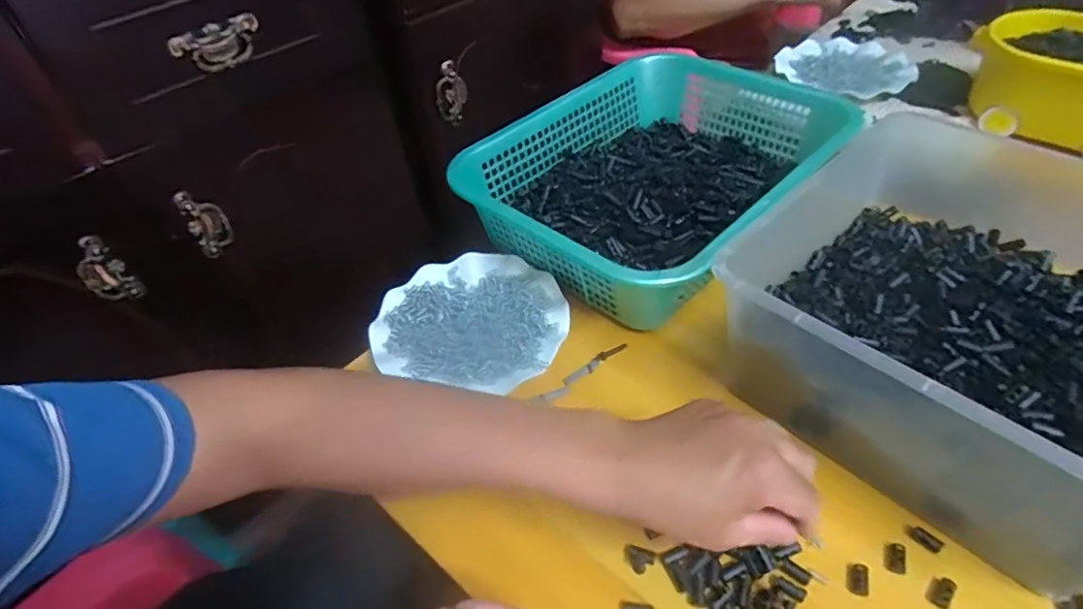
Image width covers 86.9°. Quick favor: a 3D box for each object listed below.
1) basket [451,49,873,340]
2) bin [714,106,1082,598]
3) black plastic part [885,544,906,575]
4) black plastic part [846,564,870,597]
[{"bbox_3d":[0.132,-0.156,0.641,0.292,0.083,0.401,29,55,30],"label":"basket"},{"bbox_3d":[0.318,0.023,0.421,0.275,0.142,0.288,-34,52,-25],"label":"bin"},{"bbox_3d":[0.239,0.171,0.386,0.012,0.004,0.020,13,48,17],"label":"black plastic part"},{"bbox_3d":[0.214,0.186,0.387,0.014,0.004,0.020,10,47,15],"label":"black plastic part"}]

